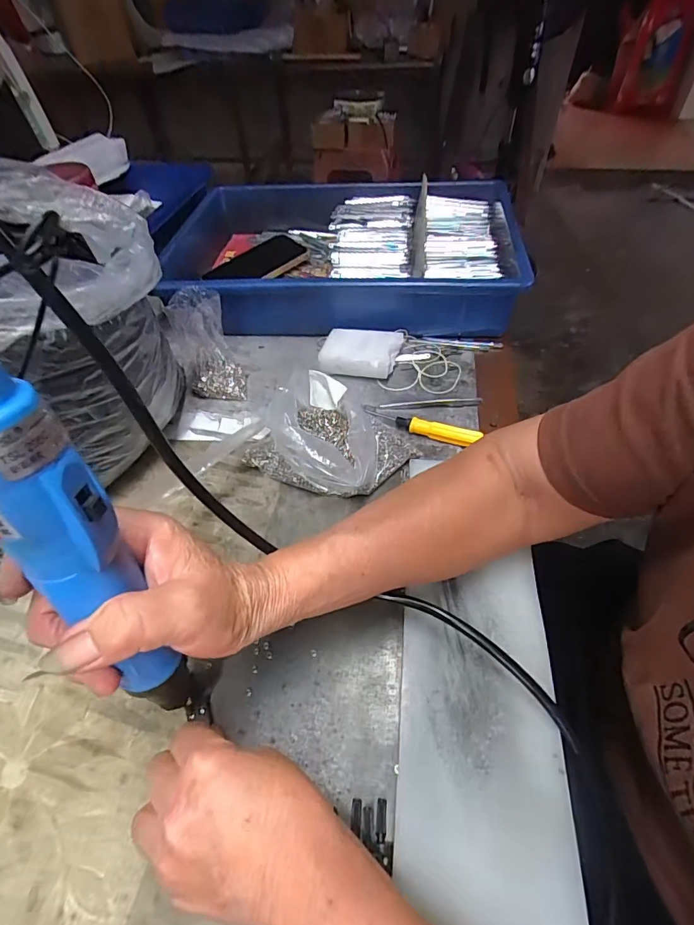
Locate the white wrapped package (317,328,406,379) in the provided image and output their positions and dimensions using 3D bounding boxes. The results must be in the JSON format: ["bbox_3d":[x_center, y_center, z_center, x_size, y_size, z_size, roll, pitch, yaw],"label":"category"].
[{"bbox_3d":[0.014,-0.125,0.499,0.084,0.027,0.061,12,52,13],"label":"white wrapped package"}]

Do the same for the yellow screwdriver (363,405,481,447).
[{"bbox_3d":[0.070,-0.038,0.426,0.117,0.014,0.015,19,54,18],"label":"yellow screwdriver"}]

